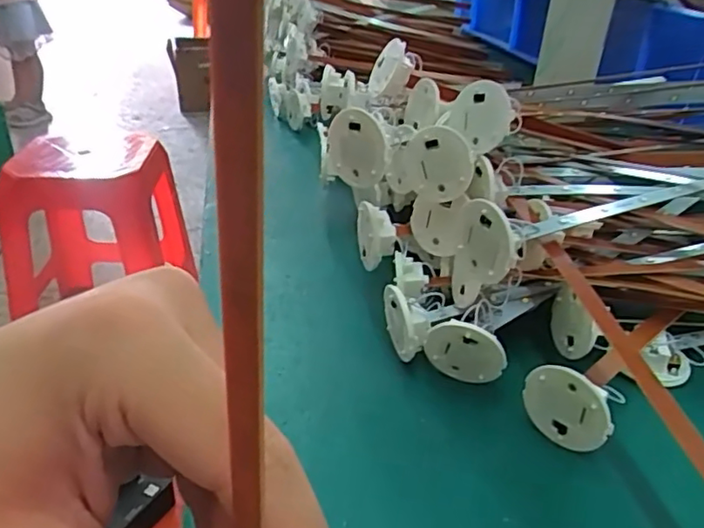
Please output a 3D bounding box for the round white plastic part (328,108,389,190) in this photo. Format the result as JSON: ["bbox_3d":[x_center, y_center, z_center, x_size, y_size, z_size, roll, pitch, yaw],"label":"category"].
[{"bbox_3d":[0.001,-0.057,0.301,0.005,0.043,0.042,-21,61,-30],"label":"round white plastic part"}]

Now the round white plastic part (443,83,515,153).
[{"bbox_3d":[0.069,-0.081,0.329,0.012,0.033,0.043,8,31,-33],"label":"round white plastic part"}]

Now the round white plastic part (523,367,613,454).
[{"bbox_3d":[0.090,0.062,0.259,0.037,0.038,0.004,28,39,34],"label":"round white plastic part"}]

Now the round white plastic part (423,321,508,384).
[{"bbox_3d":[0.053,0.043,0.289,0.037,0.039,0.009,12,32,14],"label":"round white plastic part"}]

